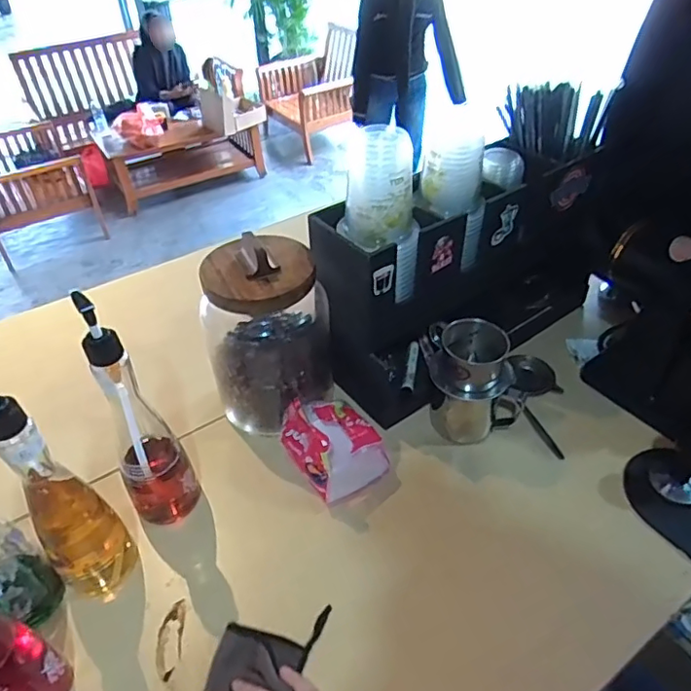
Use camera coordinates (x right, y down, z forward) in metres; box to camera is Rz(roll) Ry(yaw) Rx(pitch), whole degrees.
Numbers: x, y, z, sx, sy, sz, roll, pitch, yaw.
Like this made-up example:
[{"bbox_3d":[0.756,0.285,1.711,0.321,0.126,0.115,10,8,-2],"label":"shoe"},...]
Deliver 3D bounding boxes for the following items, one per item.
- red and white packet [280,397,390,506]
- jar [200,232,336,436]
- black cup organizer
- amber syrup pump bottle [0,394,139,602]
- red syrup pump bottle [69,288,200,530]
[{"bbox_3d":[-0.013,0.110,0.654,0.097,0.082,0.112,-24,46,-23],"label":"red and white packet"},{"bbox_3d":[-0.090,-0.009,0.676,0.145,0.230,0.127,-10,42,-10],"label":"jar"},{"bbox_3d":[0.181,-0.097,0.749,0.433,0.235,0.144,-24,46,-23],"label":"black cup organizer"},{"bbox_3d":[-0.253,0.130,0.487,0.066,0.277,0.063,-10,42,-10],"label":"amber syrup pump bottle"},{"bbox_3d":[-0.206,0.071,0.549,0.066,0.280,0.074,-24,46,-24],"label":"red syrup pump bottle"}]

